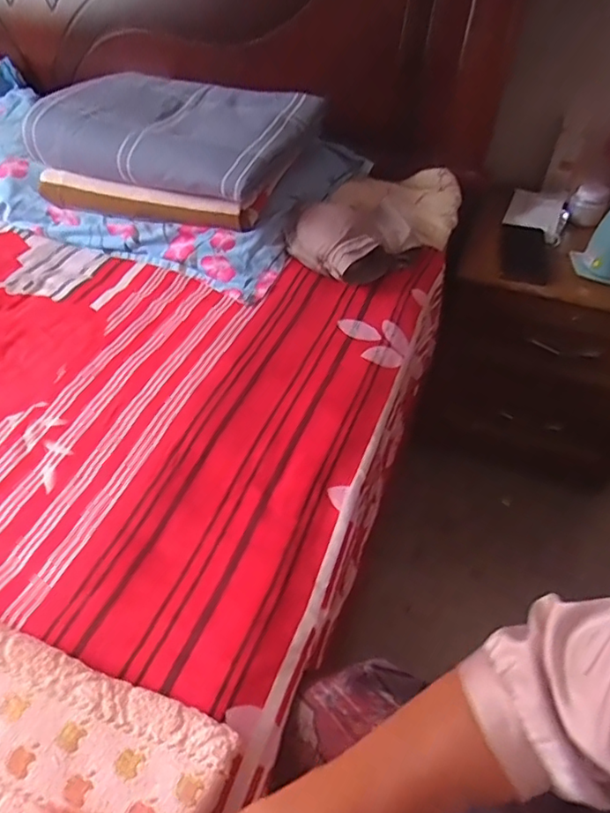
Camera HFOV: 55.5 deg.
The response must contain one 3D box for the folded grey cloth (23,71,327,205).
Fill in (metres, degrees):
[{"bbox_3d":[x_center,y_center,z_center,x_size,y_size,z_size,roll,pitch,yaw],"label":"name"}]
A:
[{"bbox_3d":[-0.193,-0.431,0.914,0.364,0.102,0.281,19,47,16],"label":"folded grey cloth"}]

